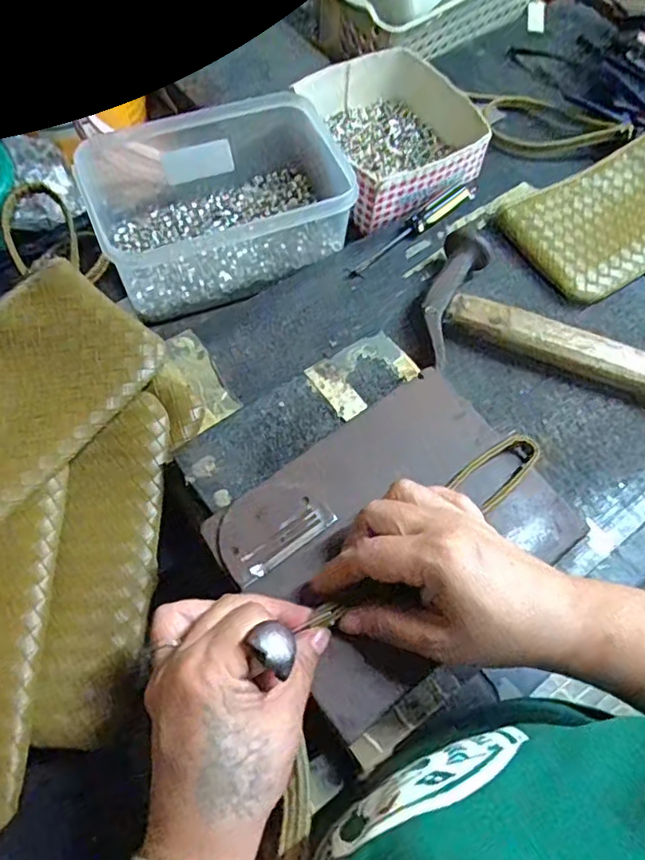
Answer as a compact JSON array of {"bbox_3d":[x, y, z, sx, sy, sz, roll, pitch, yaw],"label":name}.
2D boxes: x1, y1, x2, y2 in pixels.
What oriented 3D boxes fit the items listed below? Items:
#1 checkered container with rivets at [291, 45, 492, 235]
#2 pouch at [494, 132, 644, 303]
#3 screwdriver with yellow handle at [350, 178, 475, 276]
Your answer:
[{"bbox_3d":[0.064,-0.262,0.532,0.127,0.052,0.160,-18,66,-12],"label":"checkered container with rivets"},{"bbox_3d":[0.254,-0.186,0.506,0.198,0.027,0.109,-29,69,-16],"label":"pouch"},{"bbox_3d":[0.078,-0.172,0.497,0.146,0.017,0.018,-40,72,-20],"label":"screwdriver with yellow handle"}]

